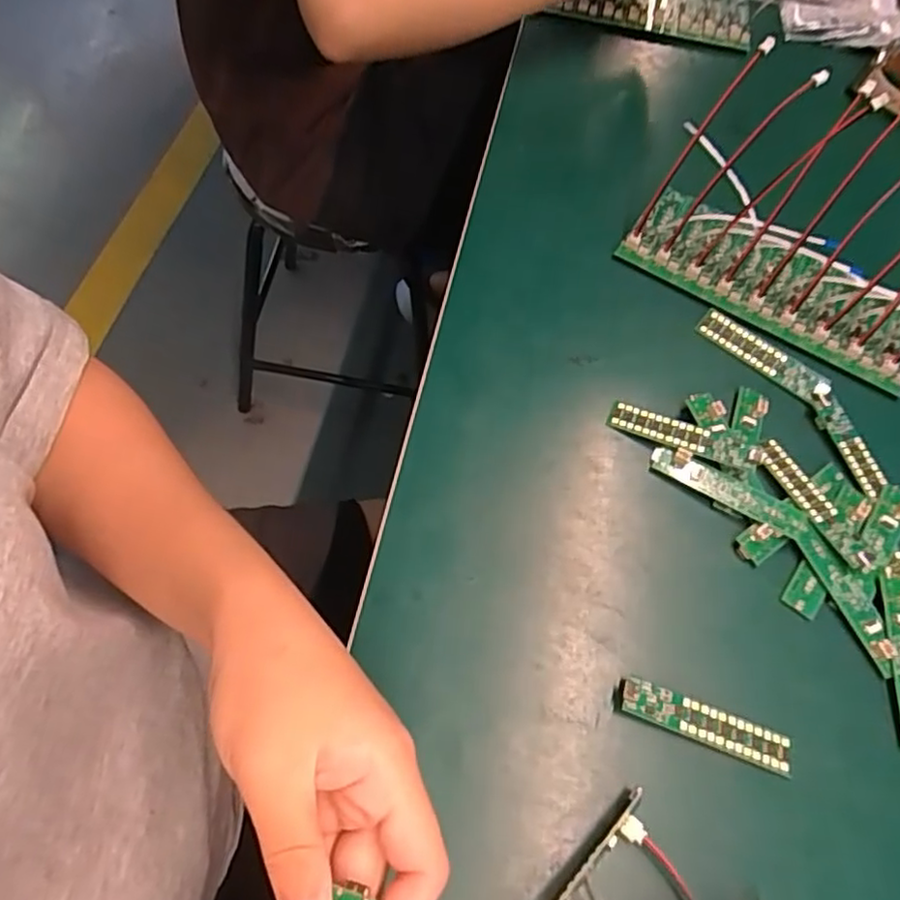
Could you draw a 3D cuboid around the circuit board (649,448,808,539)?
[{"bbox_3d":[0.153,0.022,0.361,0.085,0.004,0.017,29,85,14],"label":"circuit board"}]

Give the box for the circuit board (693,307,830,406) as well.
[{"bbox_3d":[0.195,-0.060,0.404,0.083,0.009,0.019,39,92,17],"label":"circuit board"}]

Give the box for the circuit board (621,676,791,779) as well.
[{"bbox_3d":[0.120,0.129,0.306,0.081,0.010,0.017,20,63,6],"label":"circuit board"}]

